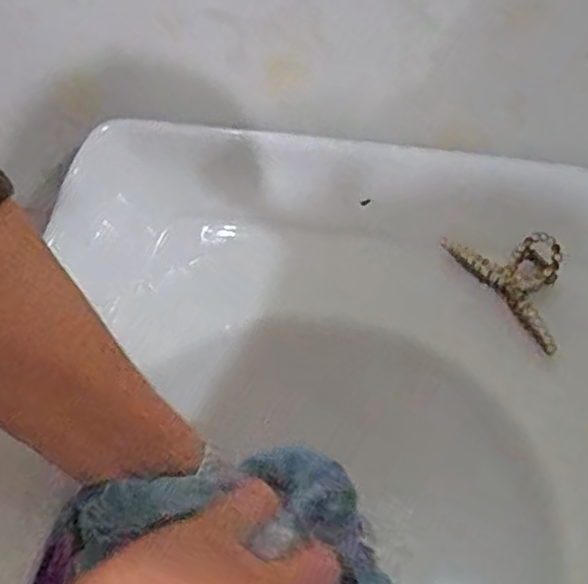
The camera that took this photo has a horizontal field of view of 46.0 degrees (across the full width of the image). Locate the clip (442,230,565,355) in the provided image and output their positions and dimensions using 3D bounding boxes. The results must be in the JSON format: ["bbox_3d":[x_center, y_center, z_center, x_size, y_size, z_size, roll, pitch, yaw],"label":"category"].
[{"bbox_3d":[0.157,-0.010,0.483,0.047,0.049,0.106,-25,55,-22],"label":"clip"}]

